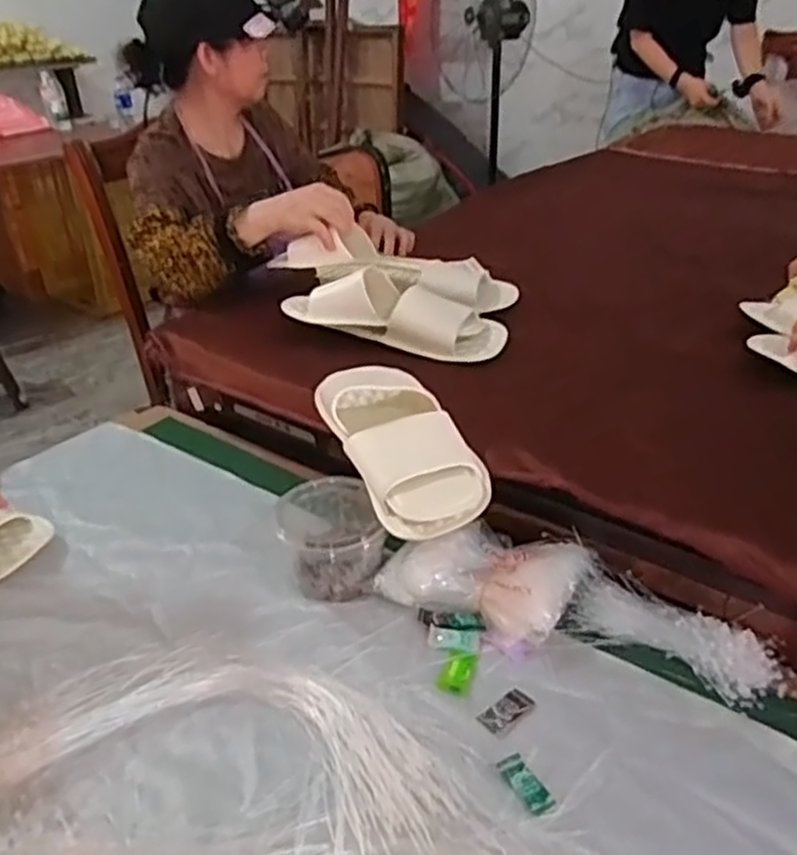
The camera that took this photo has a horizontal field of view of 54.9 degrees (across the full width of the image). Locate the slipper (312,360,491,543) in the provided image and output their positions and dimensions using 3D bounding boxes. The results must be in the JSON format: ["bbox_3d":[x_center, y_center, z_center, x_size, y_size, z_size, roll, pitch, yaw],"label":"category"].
[{"bbox_3d":[0.000,0.013,0.771,0.105,0.053,0.240,-17,38,-21],"label":"slipper"}]

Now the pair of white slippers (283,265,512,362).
[{"bbox_3d":[-0.006,-0.158,1.016,0.297,0.077,0.090,10,33,20],"label":"pair of white slippers"}]

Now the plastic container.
[{"bbox_3d":[-0.066,0.112,0.755,0.095,0.077,0.097,-11,32,-14],"label":"plastic container"}]

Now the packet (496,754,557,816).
[{"bbox_3d":[0.094,0.262,0.565,0.021,0.004,0.048,-18,34,-24],"label":"packet"}]

